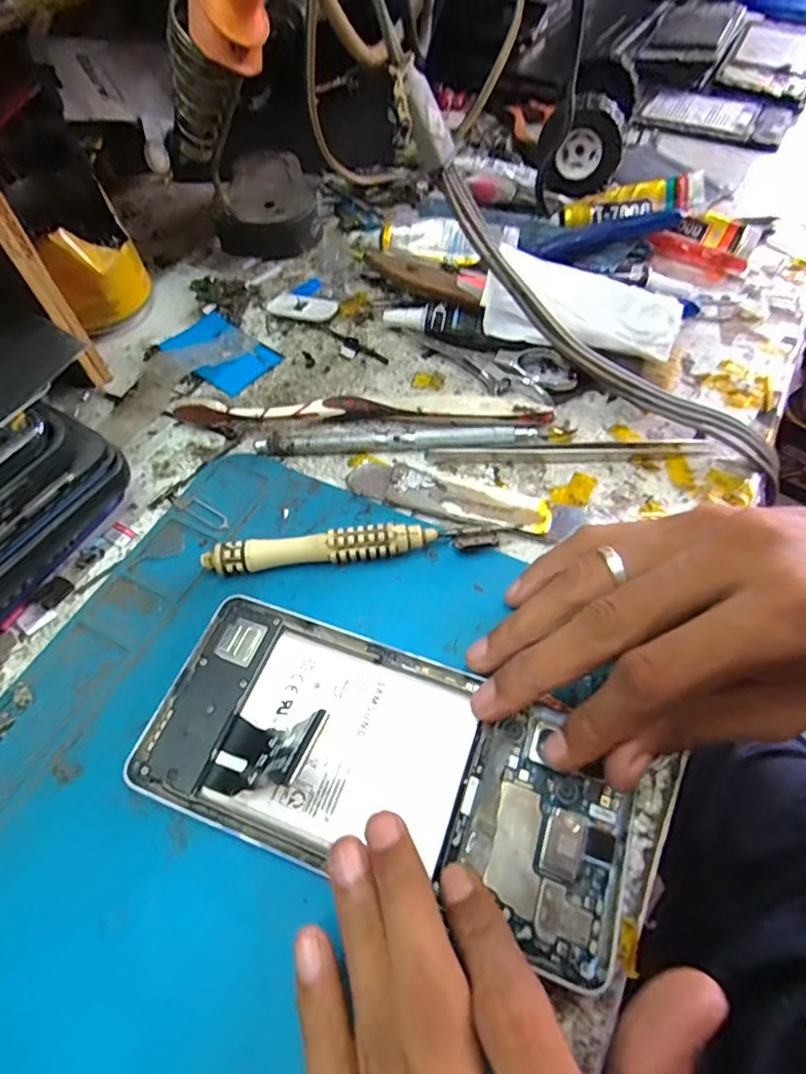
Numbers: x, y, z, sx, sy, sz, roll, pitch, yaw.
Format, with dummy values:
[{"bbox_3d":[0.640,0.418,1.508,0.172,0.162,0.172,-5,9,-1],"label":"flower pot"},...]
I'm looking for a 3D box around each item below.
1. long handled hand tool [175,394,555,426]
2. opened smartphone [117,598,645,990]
[{"bbox_3d":[-0.020,-0.064,0.265,0.174,0.017,0.025,2,58,3],"label":"long handled hand tool"},{"bbox_3d":[-0.006,0.073,0.179,0.156,0.008,0.071,19,60,13],"label":"opened smartphone"}]

